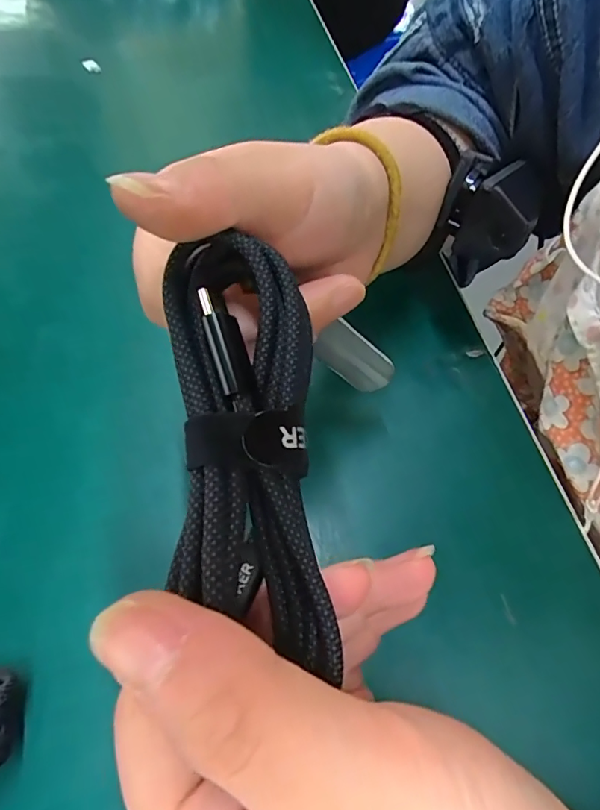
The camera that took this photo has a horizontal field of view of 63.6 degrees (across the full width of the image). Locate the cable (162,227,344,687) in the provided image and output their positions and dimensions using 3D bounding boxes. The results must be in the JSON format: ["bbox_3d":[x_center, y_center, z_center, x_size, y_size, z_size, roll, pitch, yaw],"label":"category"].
[{"bbox_3d":[-0.013,0.006,0.111,0.030,0.021,0.087,-2,71,-5],"label":"cable"}]

